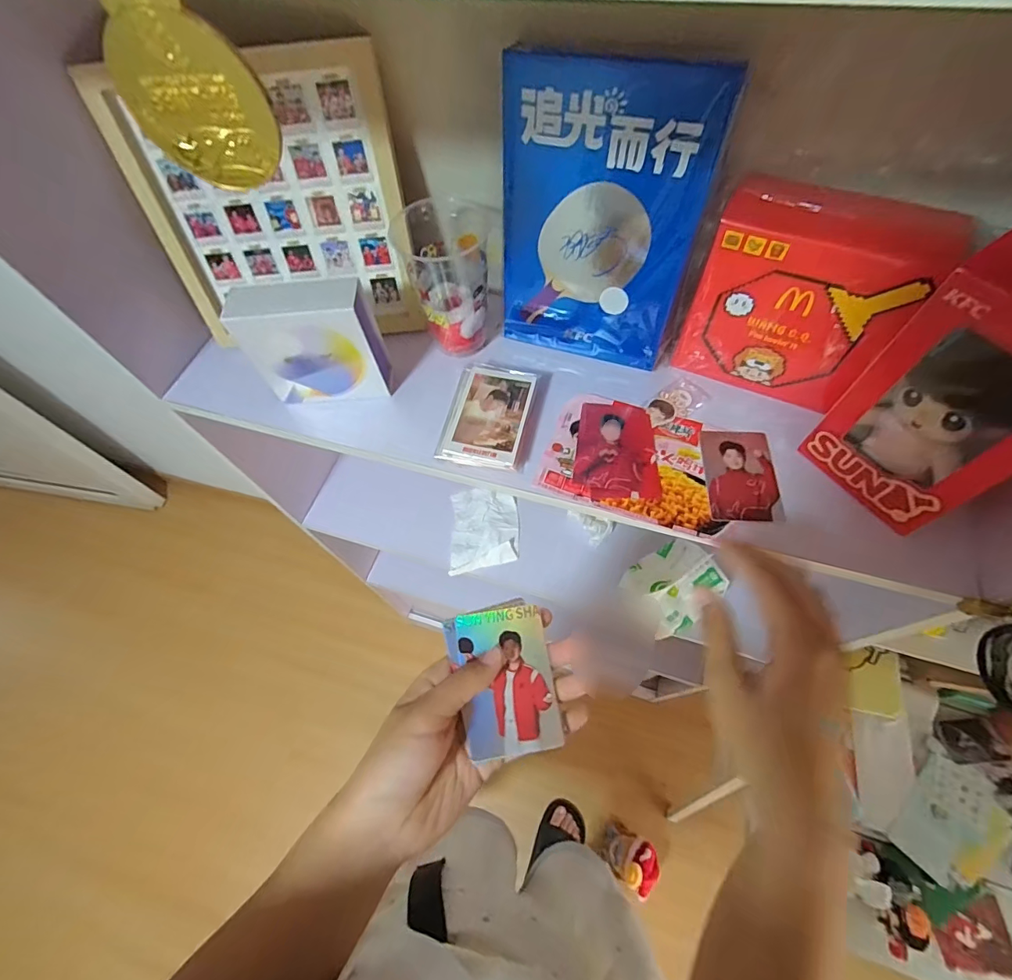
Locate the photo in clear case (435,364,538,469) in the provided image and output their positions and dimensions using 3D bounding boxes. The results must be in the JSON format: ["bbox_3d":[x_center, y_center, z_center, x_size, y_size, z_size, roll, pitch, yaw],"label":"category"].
[{"bbox_3d":[-0.016,-0.072,0.426,0.073,0.016,0.108,11,62,9],"label":"photo in clear case"}]

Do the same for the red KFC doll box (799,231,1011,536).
[{"bbox_3d":[0.312,-0.060,0.308,0.082,0.177,0.110,-26,63,-11],"label":"red KFC doll box"}]

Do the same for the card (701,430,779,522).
[{"bbox_3d":[0.205,-0.014,0.399,0.058,0.004,0.090,4,62,5],"label":"card"}]

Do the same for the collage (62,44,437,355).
[{"bbox_3d":[-0.206,-0.246,0.416,0.224,0.219,0.038,-5,43,0],"label":"collage"}]

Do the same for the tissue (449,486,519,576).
[{"bbox_3d":[-0.035,0.062,0.739,0.107,0.015,0.140,-4,61,1],"label":"tissue"}]

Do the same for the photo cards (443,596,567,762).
[{"bbox_3d":[-0.001,0.125,0.305,0.064,0.007,0.093,-11,67,-7],"label":"photo cards"}]

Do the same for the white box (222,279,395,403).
[{"bbox_3d":[-0.176,-0.133,0.417,0.114,0.119,0.043,-7,61,-1],"label":"white box"}]

